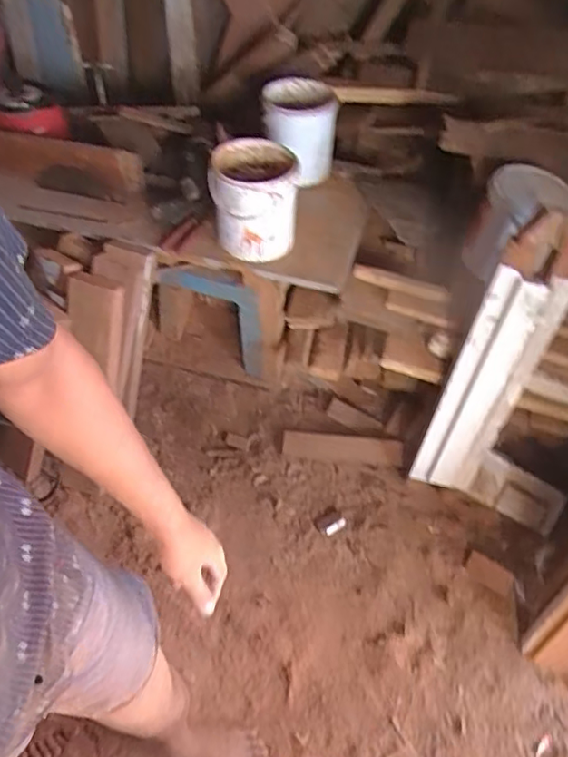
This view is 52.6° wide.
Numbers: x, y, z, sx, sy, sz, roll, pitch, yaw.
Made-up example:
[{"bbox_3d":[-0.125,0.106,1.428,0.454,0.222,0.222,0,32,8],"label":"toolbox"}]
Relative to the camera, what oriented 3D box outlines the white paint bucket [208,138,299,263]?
[{"bbox_3d":[-0.065,-0.385,1.263,0.184,0.193,0.197,2,55,-3],"label":"white paint bucket"}]

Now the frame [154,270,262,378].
[{"bbox_3d":[-0.183,-0.166,1.566,0.286,0.365,0.064,17,56,8],"label":"frame"}]

